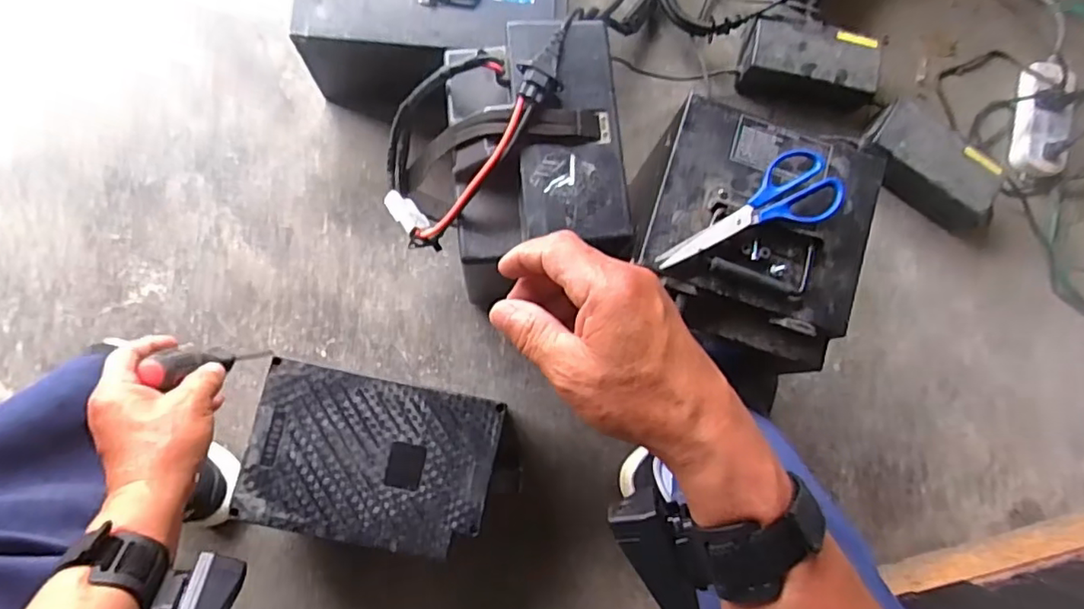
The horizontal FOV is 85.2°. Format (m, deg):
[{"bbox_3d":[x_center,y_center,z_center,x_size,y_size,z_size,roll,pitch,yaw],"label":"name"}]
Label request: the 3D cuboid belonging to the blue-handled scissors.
[{"bbox_3d":[0.173,-0.070,0.490,0.164,0.024,0.063,-32,87,-9],"label":"blue-handled scissors"}]

